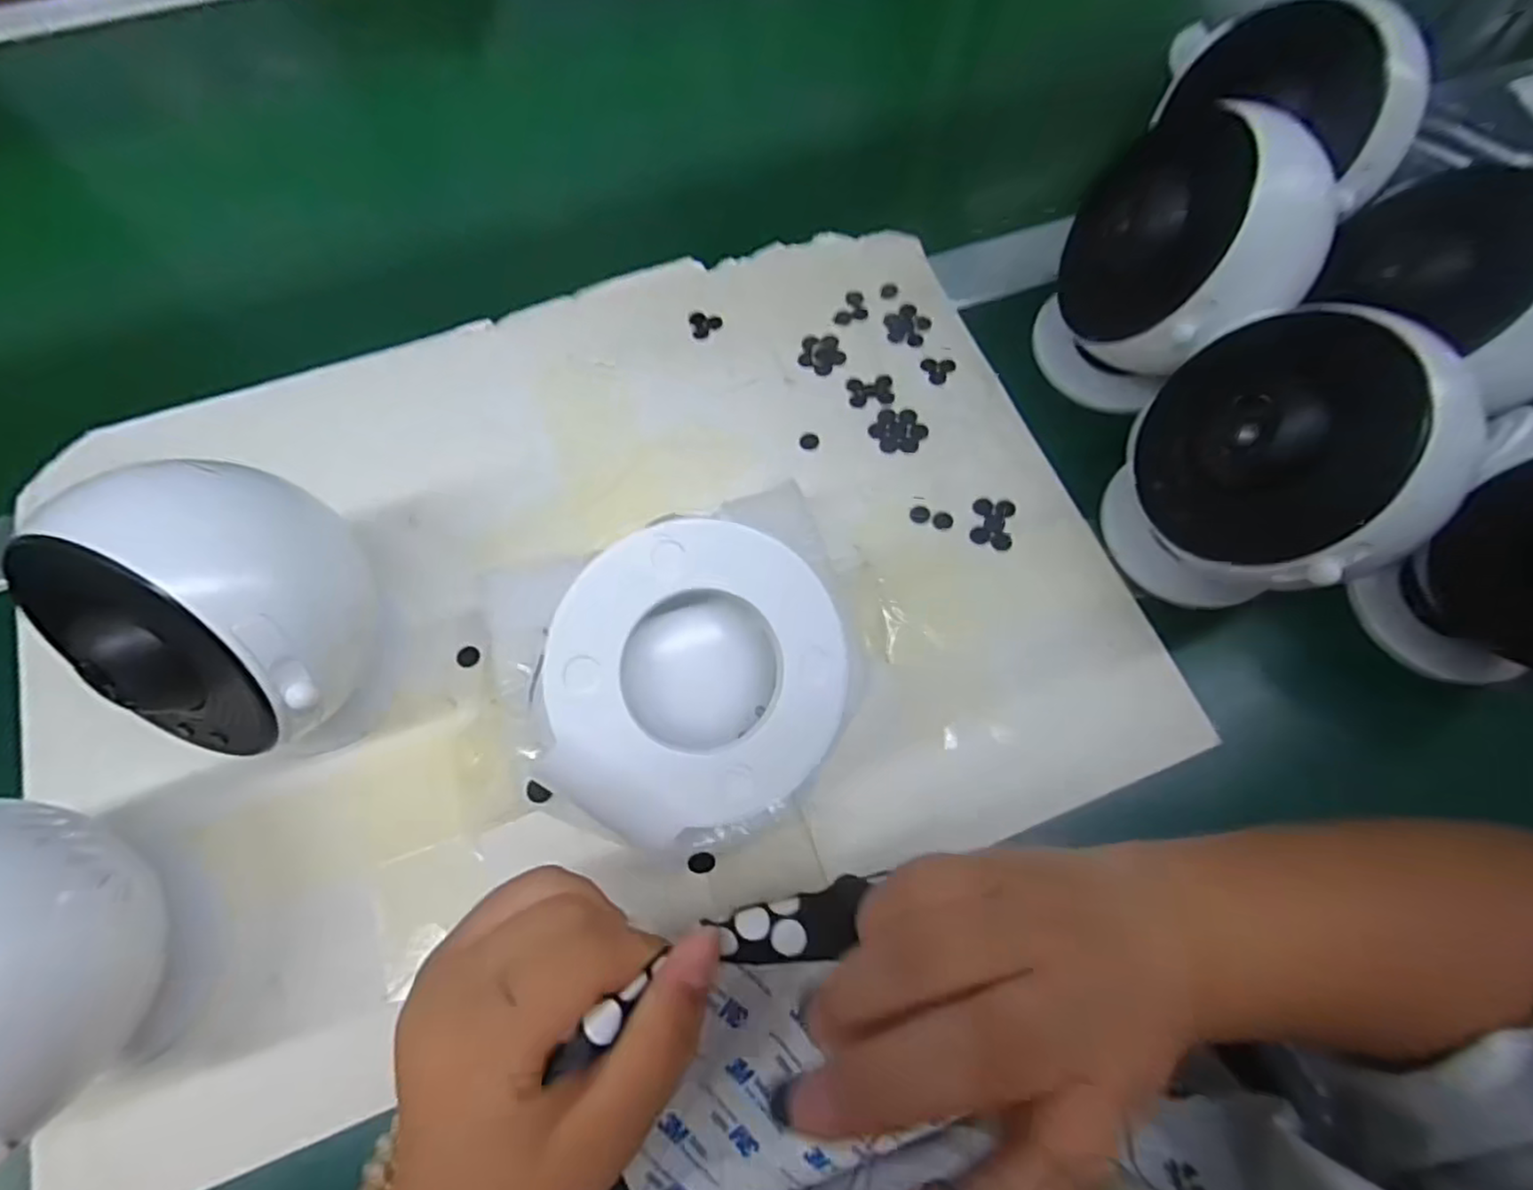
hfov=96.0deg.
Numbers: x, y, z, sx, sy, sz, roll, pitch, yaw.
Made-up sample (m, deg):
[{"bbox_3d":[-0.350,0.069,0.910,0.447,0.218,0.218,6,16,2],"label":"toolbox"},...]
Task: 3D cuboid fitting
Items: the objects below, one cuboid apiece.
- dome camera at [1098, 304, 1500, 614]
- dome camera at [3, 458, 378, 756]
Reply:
[{"bbox_3d":[0.208,-0.046,0.283,0.090,0.123,0.100,4,69,-1],"label":"dome camera"},{"bbox_3d":[-0.195,0.007,0.239,0.086,0.078,0.088,-14,70,-8],"label":"dome camera"}]

